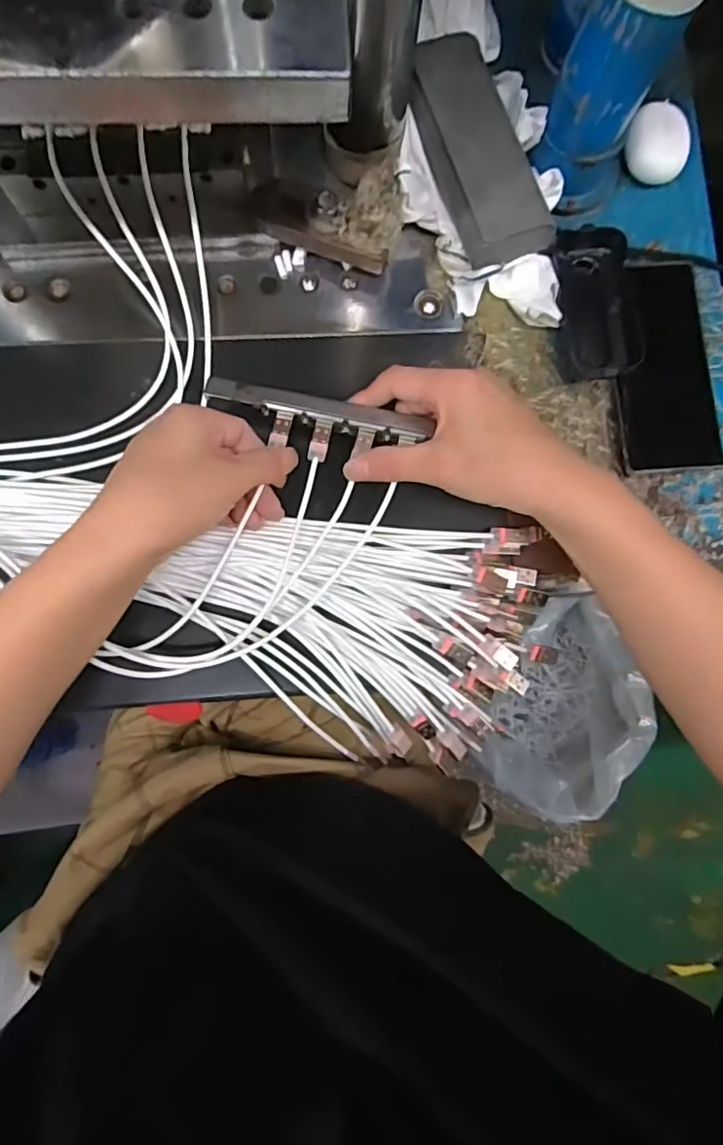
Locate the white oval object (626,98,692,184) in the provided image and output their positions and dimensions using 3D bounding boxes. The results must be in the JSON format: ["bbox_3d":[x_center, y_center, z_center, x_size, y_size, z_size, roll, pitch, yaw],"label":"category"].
[{"bbox_3d":[0.223,-0.322,0.431,0.052,0.035,0.044,35,82,0],"label":"white oval object"}]

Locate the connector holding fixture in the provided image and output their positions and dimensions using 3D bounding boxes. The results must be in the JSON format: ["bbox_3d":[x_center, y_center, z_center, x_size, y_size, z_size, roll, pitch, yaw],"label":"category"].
[{"bbox_3d":[-0.029,-0.111,0.386,0.149,0.014,0.019,13,83,3],"label":"connector holding fixture"}]

